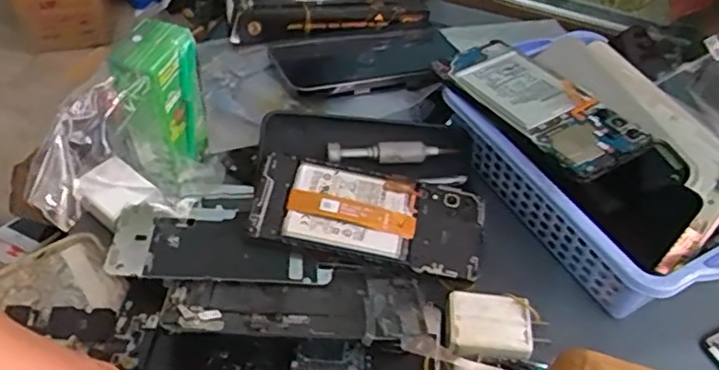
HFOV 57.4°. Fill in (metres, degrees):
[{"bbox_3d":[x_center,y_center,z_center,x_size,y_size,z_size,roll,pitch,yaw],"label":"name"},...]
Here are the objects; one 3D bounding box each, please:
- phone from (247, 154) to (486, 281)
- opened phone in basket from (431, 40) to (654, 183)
[{"bbox_3d":[0.007,0.020,0.454,0.156,0.014,0.066,10,51,4],"label":"phone"},{"bbox_3d":[0.125,-0.060,0.468,0.063,0.008,0.157,-26,48,-21],"label":"opened phone in basket"}]

